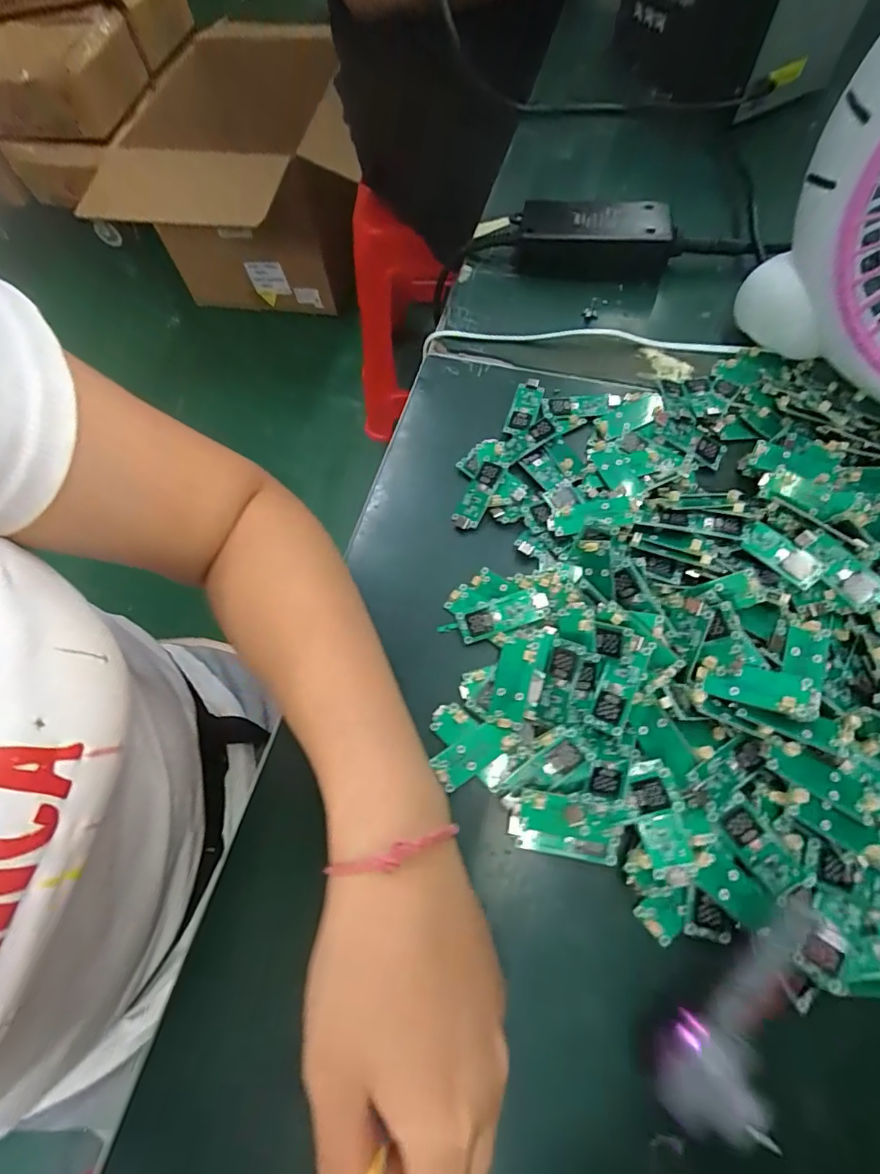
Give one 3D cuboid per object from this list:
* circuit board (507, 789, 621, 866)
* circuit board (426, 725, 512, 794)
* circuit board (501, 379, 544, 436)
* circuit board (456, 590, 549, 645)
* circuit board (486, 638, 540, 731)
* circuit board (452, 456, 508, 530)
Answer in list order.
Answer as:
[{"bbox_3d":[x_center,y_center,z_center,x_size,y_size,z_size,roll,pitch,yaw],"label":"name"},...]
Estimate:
[{"bbox_3d":[0.060,0.116,0.239,0.050,0.007,0.028,5,102,11],"label":"circuit board"},{"bbox_3d":[0.017,0.087,0.259,0.041,0.004,0.019,-32,68,-11],"label":"circuit board"},{"bbox_3d":[0.059,-0.125,0.347,0.019,0.008,0.054,16,68,10],"label":"circuit board"},{"bbox_3d":[0.036,0.015,0.284,0.050,0.008,0.020,-14,66,-3],"label":"circuit board"},{"bbox_3d":[0.038,0.051,0.267,0.020,0.006,0.048,11,82,28],"label":"circuit board"},{"bbox_3d":[0.025,-0.060,0.319,0.017,0.006,0.048,28,87,12],"label":"circuit board"}]

